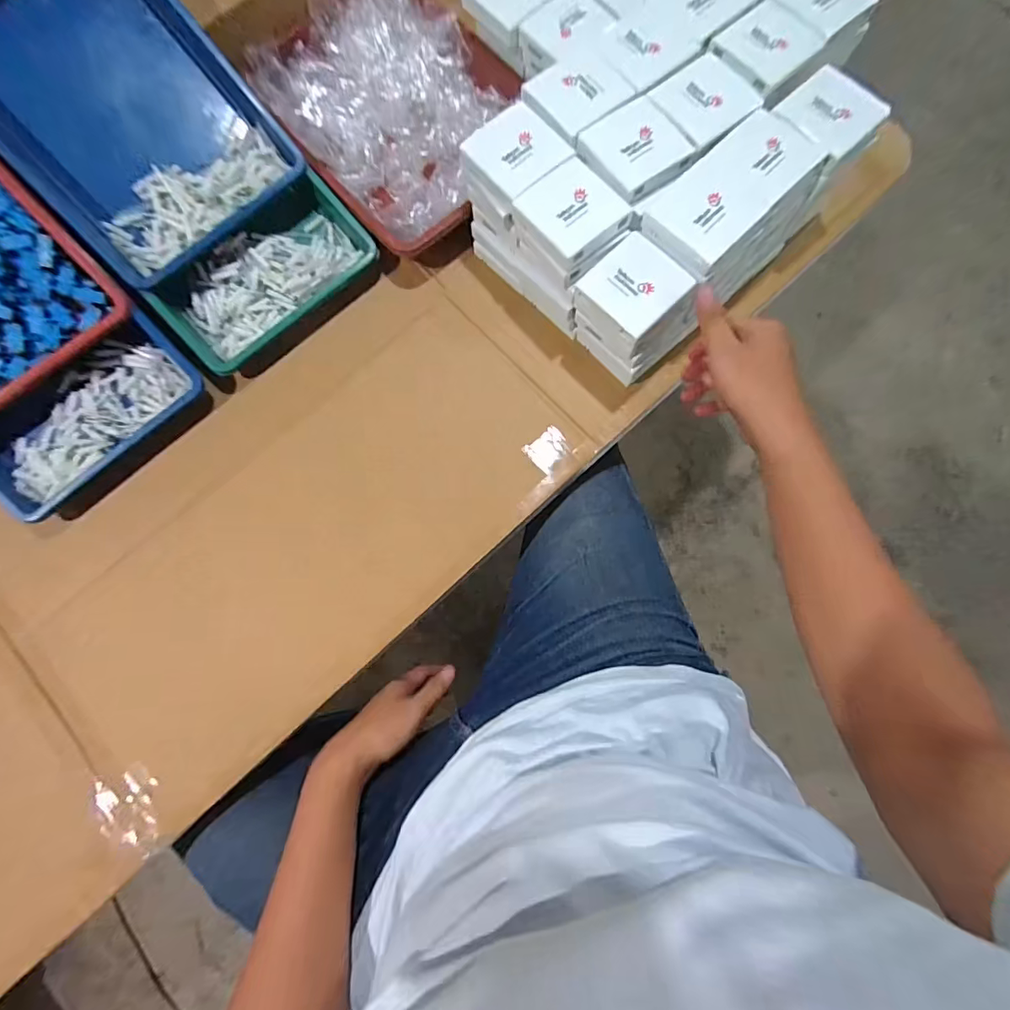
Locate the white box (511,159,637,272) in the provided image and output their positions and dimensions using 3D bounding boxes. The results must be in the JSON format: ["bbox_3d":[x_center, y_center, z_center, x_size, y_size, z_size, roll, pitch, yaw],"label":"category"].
[{"bbox_3d":[0.067,-0.287,0.483,0.085,0.016,0.086,-39,81,-7],"label":"white box"}]

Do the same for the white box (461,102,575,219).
[{"bbox_3d":[0.011,-0.353,0.503,0.088,0.028,0.085,-39,81,-7],"label":"white box"}]

